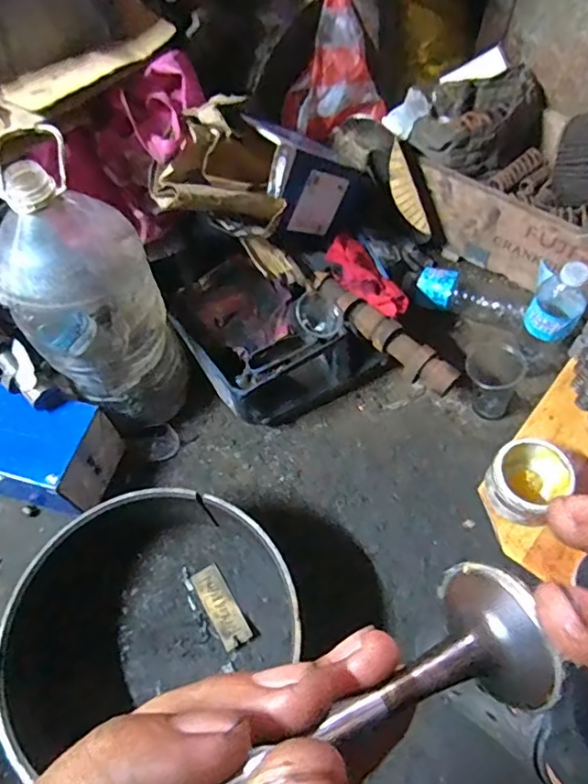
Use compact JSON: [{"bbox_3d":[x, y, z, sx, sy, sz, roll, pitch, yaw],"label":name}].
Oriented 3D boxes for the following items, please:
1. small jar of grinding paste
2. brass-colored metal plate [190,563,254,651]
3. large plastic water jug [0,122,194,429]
[{"bbox_3d":[0.262,0.099,0.626,0.090,0.057,0.084,-1,62,3],"label":"small jar of grinding paste"},{"bbox_3d":[-0.094,0.275,0.725,0.038,0.011,0.106,-30,64,-12],"label":"brass-colored metal plate"},{"bbox_3d":[-0.238,-0.100,0.691,0.140,0.352,0.151,-1,62,3],"label":"large plastic water jug"}]

